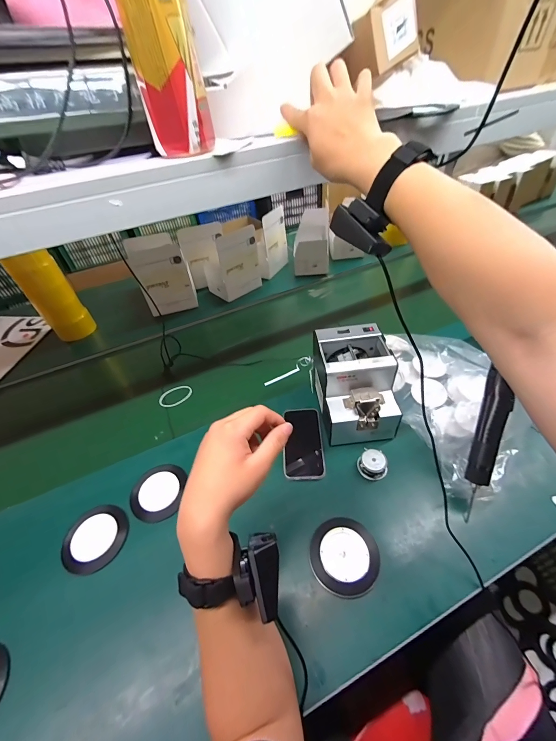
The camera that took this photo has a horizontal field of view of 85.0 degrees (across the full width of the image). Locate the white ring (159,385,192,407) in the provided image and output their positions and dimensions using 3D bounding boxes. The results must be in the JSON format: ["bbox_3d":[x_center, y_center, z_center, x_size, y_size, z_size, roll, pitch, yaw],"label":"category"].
[{"bbox_3d":[-0.241,0.061,0.715,0.077,0.008,0.062,-13,44,-5],"label":"white ring"}]

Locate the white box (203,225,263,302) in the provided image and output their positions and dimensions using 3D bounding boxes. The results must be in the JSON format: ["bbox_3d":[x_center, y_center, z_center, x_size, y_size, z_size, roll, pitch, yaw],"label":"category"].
[{"bbox_3d":[-0.153,-0.347,0.973,0.146,0.199,0.123,-35,51,-25],"label":"white box"}]

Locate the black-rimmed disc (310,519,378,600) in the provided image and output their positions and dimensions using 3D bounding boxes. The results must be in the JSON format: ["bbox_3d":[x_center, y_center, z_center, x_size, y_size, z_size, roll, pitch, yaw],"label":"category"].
[{"bbox_3d":[0.097,0.271,0.448,0.097,0.010,0.099,-4,44,4],"label":"black-rimmed disc"}]

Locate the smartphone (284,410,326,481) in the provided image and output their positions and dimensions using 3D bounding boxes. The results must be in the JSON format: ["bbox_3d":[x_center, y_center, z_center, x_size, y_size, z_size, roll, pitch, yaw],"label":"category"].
[{"bbox_3d":[0.048,0.136,0.577,0.071,0.016,0.143,-4,44,4],"label":"smartphone"}]

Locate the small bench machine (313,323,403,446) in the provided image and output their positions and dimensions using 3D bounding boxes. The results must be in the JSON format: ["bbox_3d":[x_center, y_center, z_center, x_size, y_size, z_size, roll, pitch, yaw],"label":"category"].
[{"bbox_3d":[0.144,0.025,0.575,0.129,0.137,0.174,-10,44,-2],"label":"small bench machine"}]

